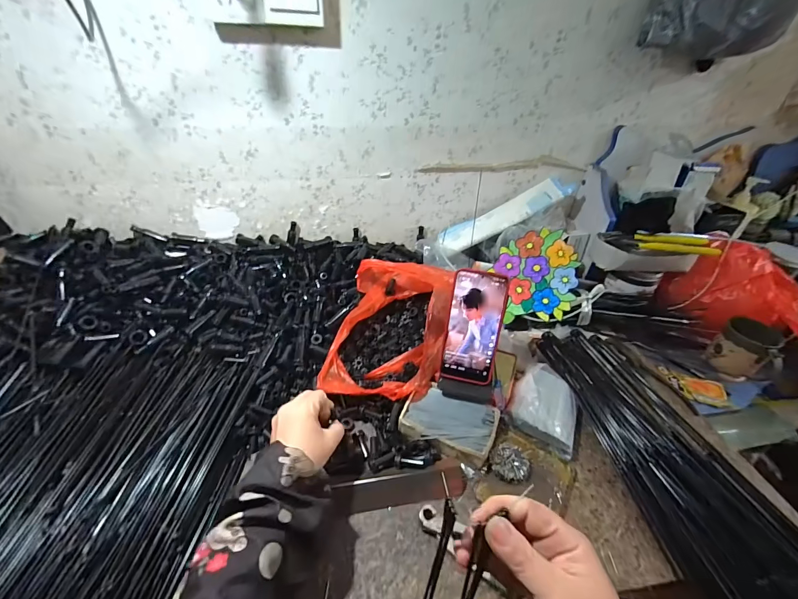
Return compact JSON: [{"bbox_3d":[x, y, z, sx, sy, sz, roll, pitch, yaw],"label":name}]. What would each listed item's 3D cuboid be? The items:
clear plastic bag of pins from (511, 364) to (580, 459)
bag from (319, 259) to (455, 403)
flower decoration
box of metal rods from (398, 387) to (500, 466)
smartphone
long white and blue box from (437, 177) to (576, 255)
[{"bbox_3d":[0.224,0.153,0.514,0.094,0.034,0.118,29,48,22],"label":"clear plastic bag of pins"},{"bbox_3d":[-0.010,0.031,0.569,0.174,0.083,0.263,9,41,6],"label":"bag"},{"bbox_3d":[0.263,-0.045,0.659,0.153,0.156,0.020,-17,9,4],"label":"flower decoration"},{"bbox_3d":[0.071,0.170,0.492,0.125,0.018,0.079,20,45,14],"label":"box of metal rods"},{"bbox_3d":[0.108,0.041,0.503,0.076,0.163,0.010,8,9,11],"label":"smartphone"},{"bbox_3d":[0.237,-0.190,0.784,0.301,0.034,0.069,-26,45,9],"label":"long white and blue box"}]

